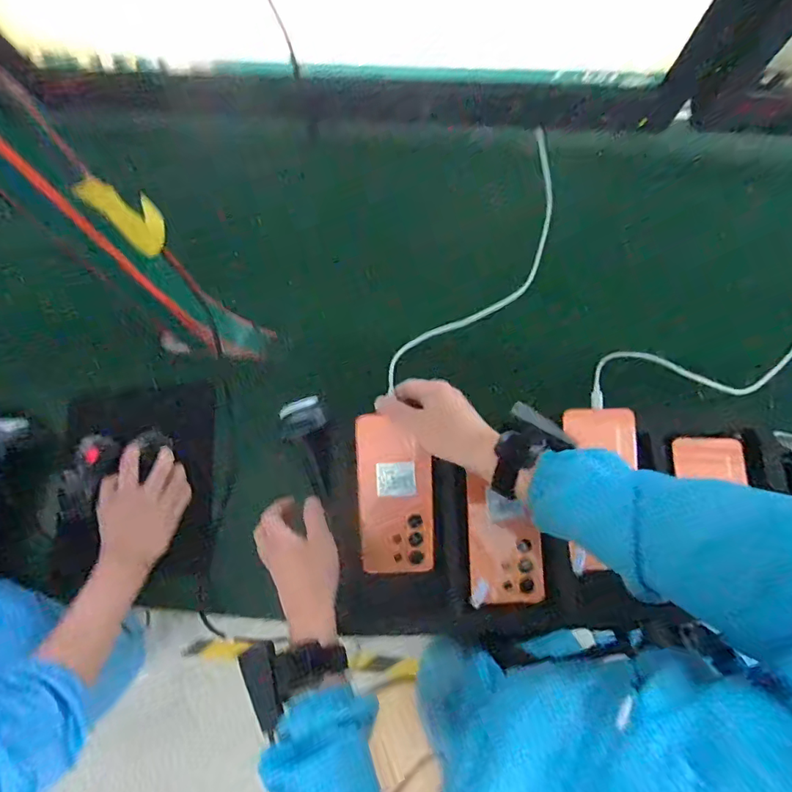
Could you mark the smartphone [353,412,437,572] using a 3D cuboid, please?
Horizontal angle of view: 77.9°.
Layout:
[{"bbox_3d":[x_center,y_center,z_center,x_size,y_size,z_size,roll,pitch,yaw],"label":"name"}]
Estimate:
[{"bbox_3d":[-0.001,0.103,0.510,0.080,0.011,0.168,-9,98,-1],"label":"smartphone"}]

